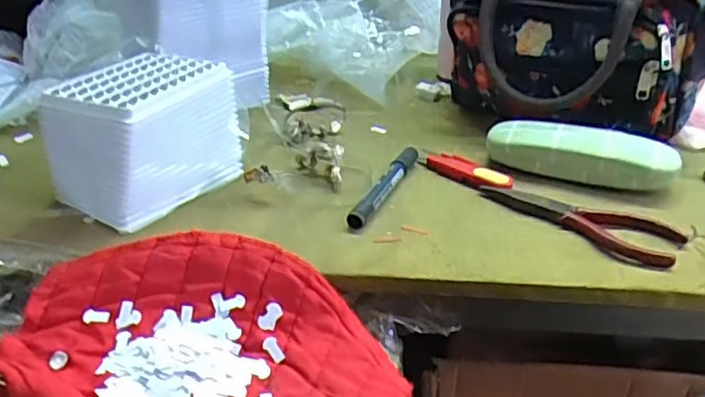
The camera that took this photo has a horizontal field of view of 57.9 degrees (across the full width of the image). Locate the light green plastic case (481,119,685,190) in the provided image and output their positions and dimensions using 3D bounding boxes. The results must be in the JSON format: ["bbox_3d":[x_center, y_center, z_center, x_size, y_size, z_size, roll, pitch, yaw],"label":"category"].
[{"bbox_3d":[0.197,-0.041,0.553,0.153,0.035,0.049,14,32,23],"label":"light green plastic case"}]

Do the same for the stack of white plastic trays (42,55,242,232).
[{"bbox_3d":[-0.169,-0.053,0.531,0.101,0.092,0.139,14,32,24],"label":"stack of white plastic trays"}]

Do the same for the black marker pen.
[{"bbox_3d":[0.029,-0.012,0.541,0.015,0.015,0.140,14,30,18],"label":"black marker pen"}]

